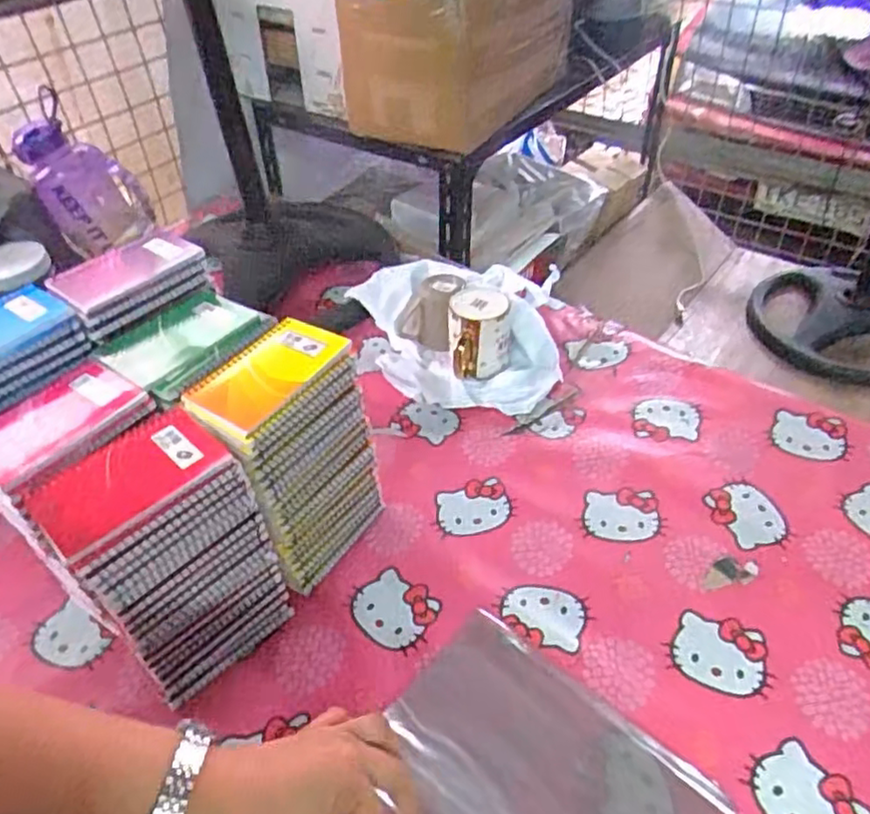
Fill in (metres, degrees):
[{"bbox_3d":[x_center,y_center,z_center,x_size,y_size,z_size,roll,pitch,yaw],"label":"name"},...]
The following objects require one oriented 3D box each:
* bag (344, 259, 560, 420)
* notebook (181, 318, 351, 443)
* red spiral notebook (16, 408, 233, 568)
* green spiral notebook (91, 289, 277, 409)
[{"bbox_3d":[0.019,-0.119,0.923,0.296,0.099,0.271,2,44,7],"label":"bag"},{"bbox_3d":[-0.147,-0.031,0.591,0.083,0.014,0.135,27,51,29],"label":"notebook"},{"bbox_3d":[-0.233,0.054,0.509,0.096,0.015,0.134,32,53,32],"label":"red spiral notebook"},{"bbox_3d":[-0.232,-0.063,0.638,0.125,0.016,0.134,29,52,30],"label":"green spiral notebook"}]

